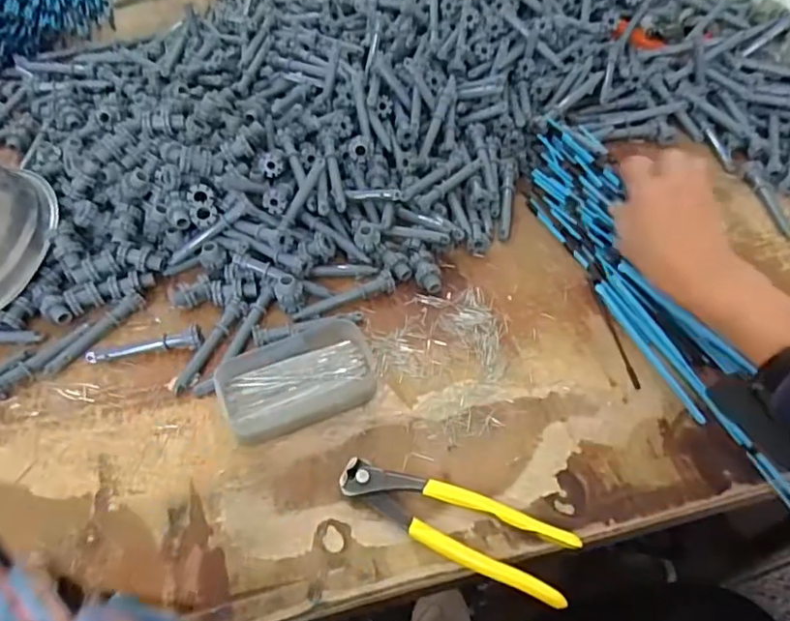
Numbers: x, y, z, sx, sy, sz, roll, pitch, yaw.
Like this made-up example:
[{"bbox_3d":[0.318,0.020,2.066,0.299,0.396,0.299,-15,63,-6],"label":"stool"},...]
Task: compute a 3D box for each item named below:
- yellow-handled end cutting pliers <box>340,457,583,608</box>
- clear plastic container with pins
[{"bbox_3d":[0.039,0.146,0.395,0.163,0.015,0.047,20,55,14],"label":"yellow-handled end cutting pliers"},{"bbox_3d":[-0.078,0.053,0.457,0.118,0.028,0.071,-20,55,-15],"label":"clear plastic container with pins"}]

